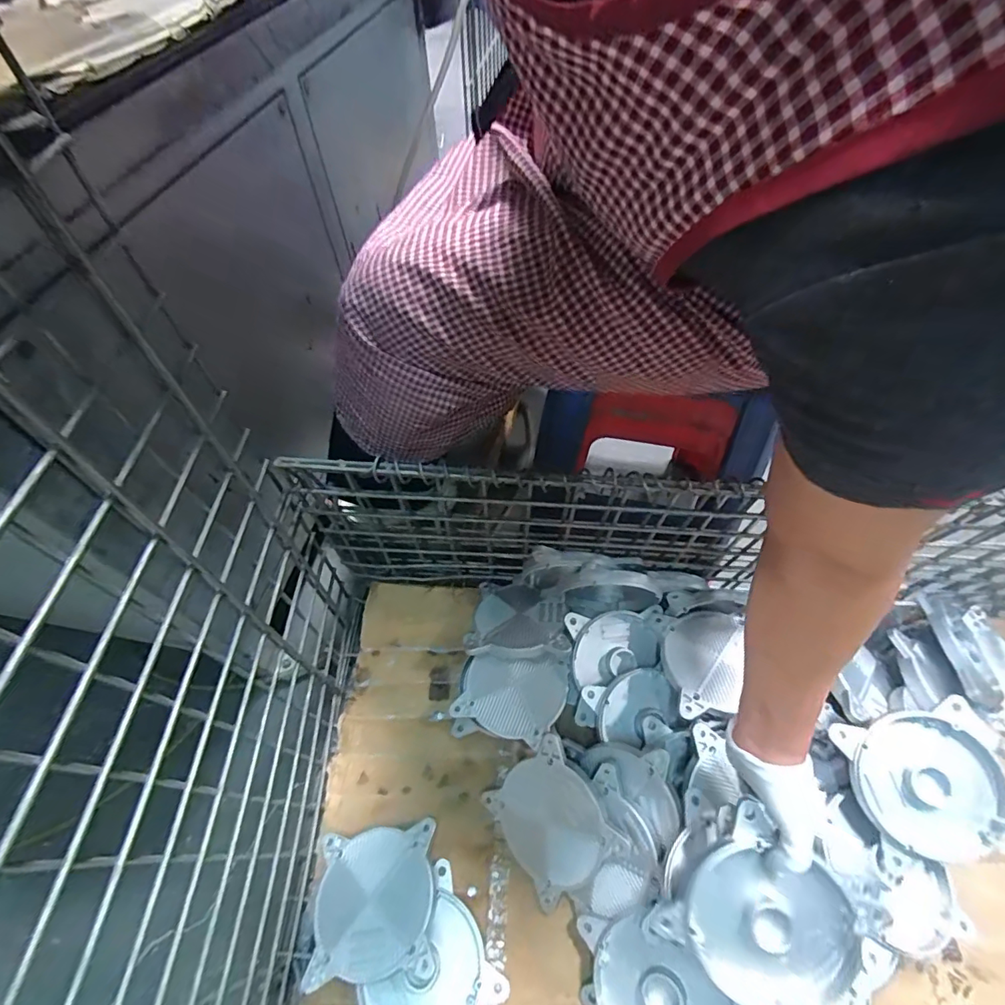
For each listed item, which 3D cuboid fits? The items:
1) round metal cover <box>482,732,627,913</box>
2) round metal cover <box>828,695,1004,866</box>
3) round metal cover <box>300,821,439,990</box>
[{"bbox_3d":[0.053,0.383,0.596,0.139,0.016,0.138,-50,60,15],"label":"round metal cover"},{"bbox_3d":[0.462,0.299,0.535,0.139,0.032,0.134,-23,69,12],"label":"round metal cover"},{"bbox_3d":[-0.148,0.459,0.576,0.133,0.039,0.136,-5,55,-3],"label":"round metal cover"}]

